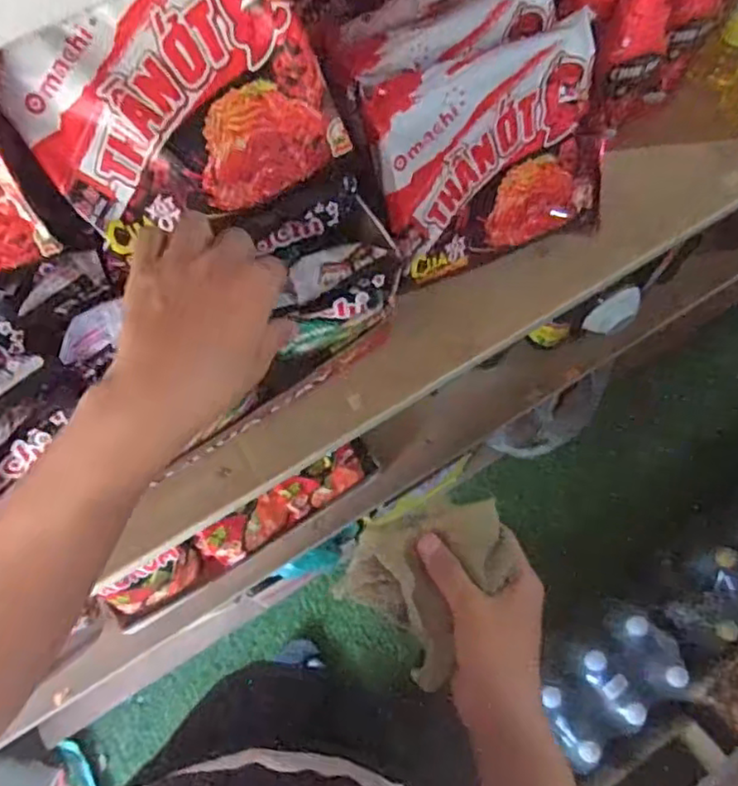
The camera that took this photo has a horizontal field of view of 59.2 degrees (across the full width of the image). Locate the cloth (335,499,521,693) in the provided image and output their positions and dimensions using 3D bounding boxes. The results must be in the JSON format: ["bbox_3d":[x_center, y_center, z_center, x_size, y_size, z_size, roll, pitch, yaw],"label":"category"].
[{"bbox_3d":[0.035,0.122,0.438,0.091,0.039,0.116,28,71,8],"label":"cloth"}]

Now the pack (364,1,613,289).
[{"bbox_3d":[0.093,-0.178,0.499,0.188,0.162,0.030,-24,41,-10],"label":"pack"}]

